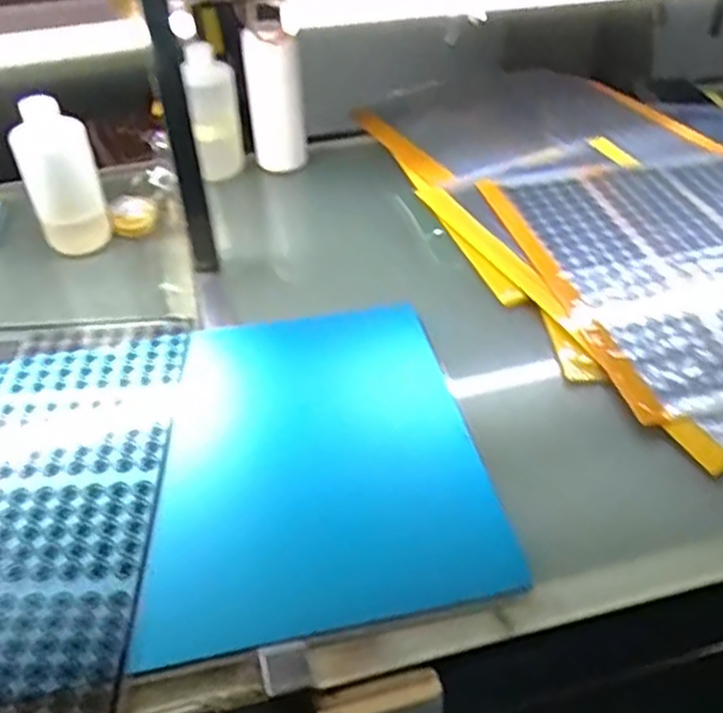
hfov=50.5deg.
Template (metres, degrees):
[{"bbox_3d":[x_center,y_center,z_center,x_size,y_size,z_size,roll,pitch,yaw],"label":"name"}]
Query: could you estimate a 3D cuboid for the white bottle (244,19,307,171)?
[{"bbox_3d":[-0.105,-0.318,0.964,0.065,0.191,0.053,-3,41,-2],"label":"white bottle"}]

